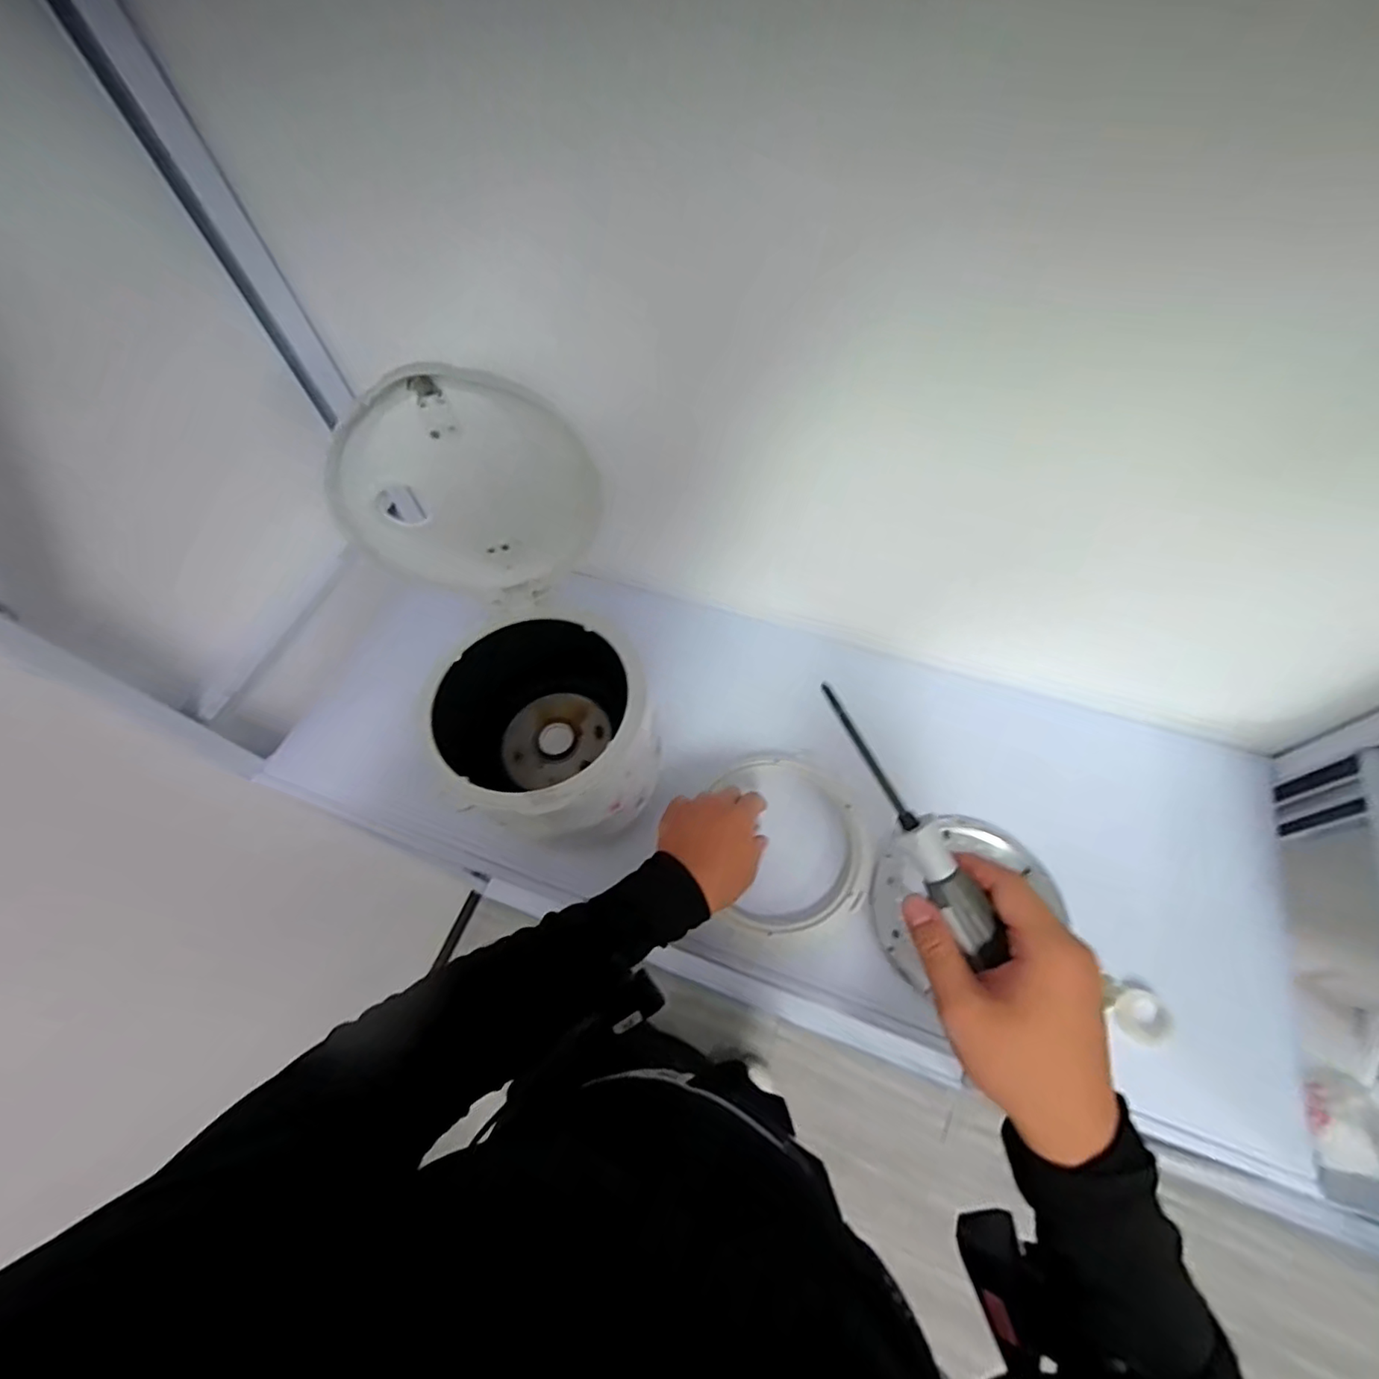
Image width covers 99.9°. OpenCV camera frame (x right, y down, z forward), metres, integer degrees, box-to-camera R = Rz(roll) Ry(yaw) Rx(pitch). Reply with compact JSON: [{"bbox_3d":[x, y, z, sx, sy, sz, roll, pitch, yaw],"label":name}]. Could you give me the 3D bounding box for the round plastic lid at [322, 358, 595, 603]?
[{"bbox_3d":[-0.178,-0.152,0.481,0.199,0.196,0.046,-19,63,-8],"label":"round plastic lid"}]

